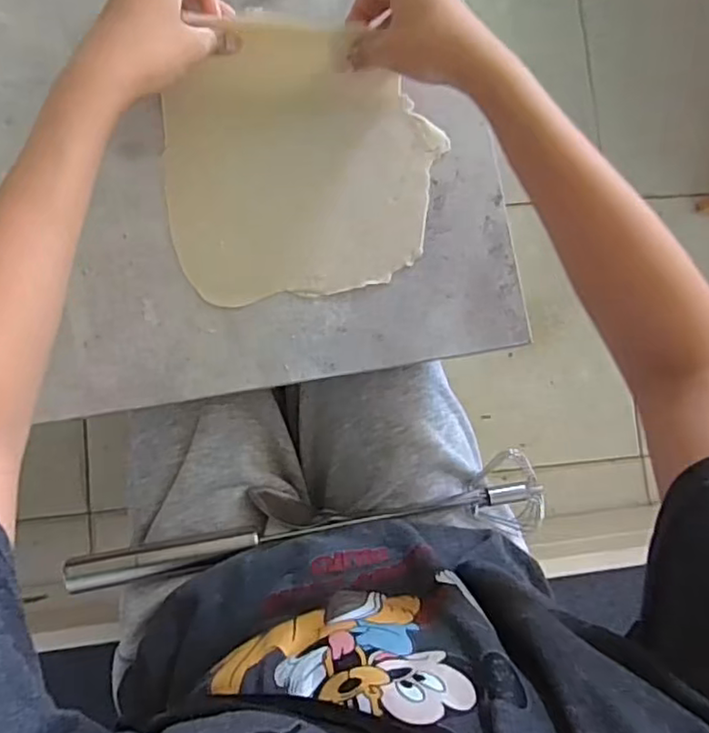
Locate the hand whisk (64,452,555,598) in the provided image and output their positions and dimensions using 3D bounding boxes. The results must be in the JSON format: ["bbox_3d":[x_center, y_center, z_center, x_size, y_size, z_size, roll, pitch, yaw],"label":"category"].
[{"bbox_3d":[-0.028,0.124,0.482,0.356,0.047,0.059,-9,84,-6],"label":"hand whisk"}]

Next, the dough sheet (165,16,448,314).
[{"bbox_3d":[-0.036,-0.146,0.447,0.187,0.026,0.185,-8,84,-6],"label":"dough sheet"}]

